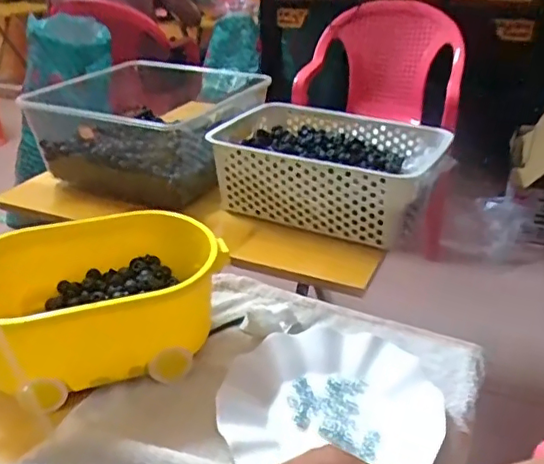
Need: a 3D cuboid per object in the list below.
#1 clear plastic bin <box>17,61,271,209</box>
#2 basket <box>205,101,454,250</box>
[{"bbox_3d":[-0.200,-0.158,0.950,0.322,0.132,0.230,7,29,14],"label":"clear plastic bin"},{"bbox_3d":[0.072,-0.090,0.847,0.336,0.114,0.209,15,32,26],"label":"basket"}]

